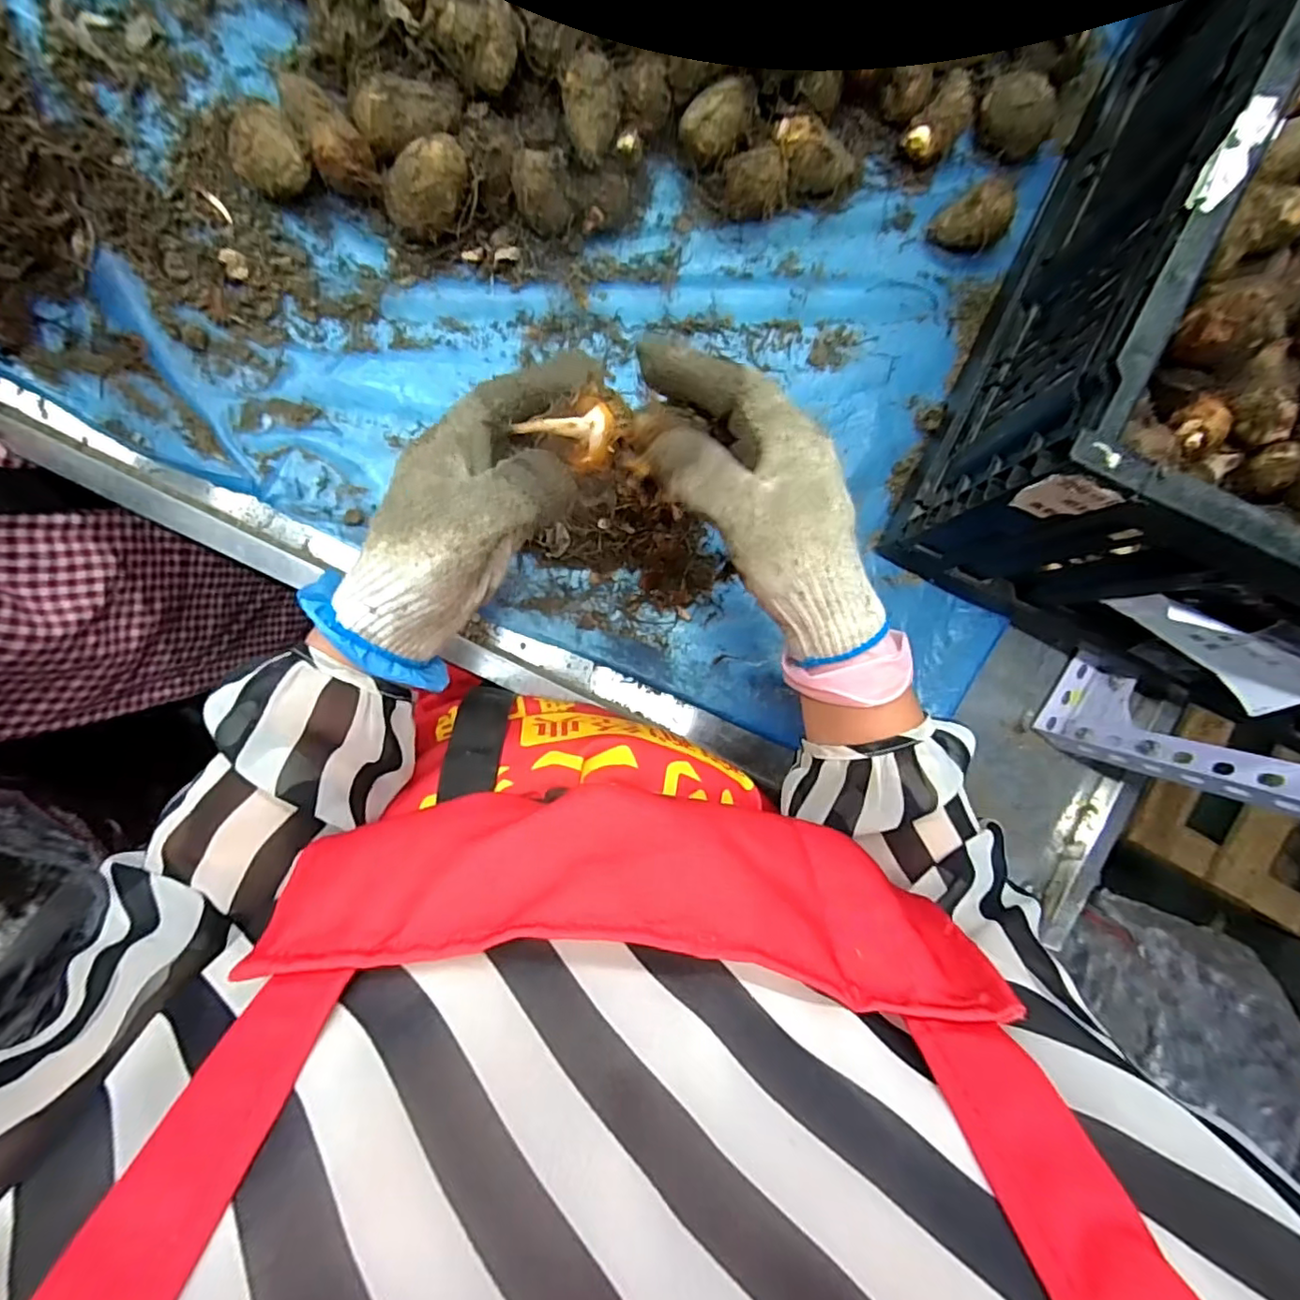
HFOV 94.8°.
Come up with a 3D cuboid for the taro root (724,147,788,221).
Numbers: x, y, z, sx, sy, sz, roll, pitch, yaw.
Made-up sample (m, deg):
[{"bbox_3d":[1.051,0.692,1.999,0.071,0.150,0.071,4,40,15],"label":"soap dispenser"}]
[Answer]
[{"bbox_3d":[0.074,-0.327,0.427,0.045,0.040,0.033,-1,93,-7],"label":"taro root"}]

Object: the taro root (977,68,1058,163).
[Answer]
[{"bbox_3d":[0.270,-0.395,0.444,0.053,0.042,0.037,42,88,-8],"label":"taro root"}]

